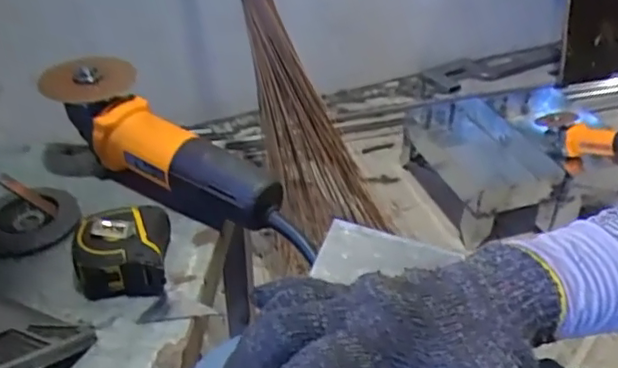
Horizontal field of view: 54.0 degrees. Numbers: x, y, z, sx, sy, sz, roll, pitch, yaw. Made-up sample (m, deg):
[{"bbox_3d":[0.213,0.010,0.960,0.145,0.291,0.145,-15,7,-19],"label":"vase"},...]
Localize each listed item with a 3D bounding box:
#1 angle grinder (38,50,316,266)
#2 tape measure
[{"bbox_3d":[-0.126,-0.028,0.600,0.330,0.074,0.085,32,45,18],"label":"angle grinder"},{"bbox_3d":[-0.161,0.055,0.524,0.077,0.038,0.084,-5,35,-7],"label":"tape measure"}]

